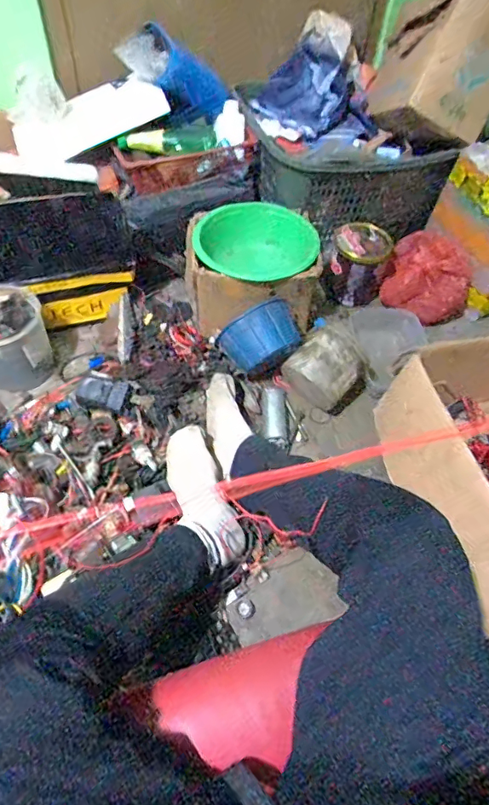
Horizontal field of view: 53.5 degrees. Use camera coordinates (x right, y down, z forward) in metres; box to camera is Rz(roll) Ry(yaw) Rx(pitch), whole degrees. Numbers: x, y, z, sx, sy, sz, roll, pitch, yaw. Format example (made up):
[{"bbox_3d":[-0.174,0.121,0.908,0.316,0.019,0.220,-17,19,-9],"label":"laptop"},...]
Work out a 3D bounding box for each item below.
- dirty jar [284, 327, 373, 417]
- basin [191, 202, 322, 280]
[{"bbox_3d":[0.174,-0.076,1.036,0.152,0.133,0.145,33,59,18],"label":"dirty jar"},{"bbox_3d":[0.026,-0.367,1.095,0.282,0.082,0.176,1,89,3],"label":"basin"}]

